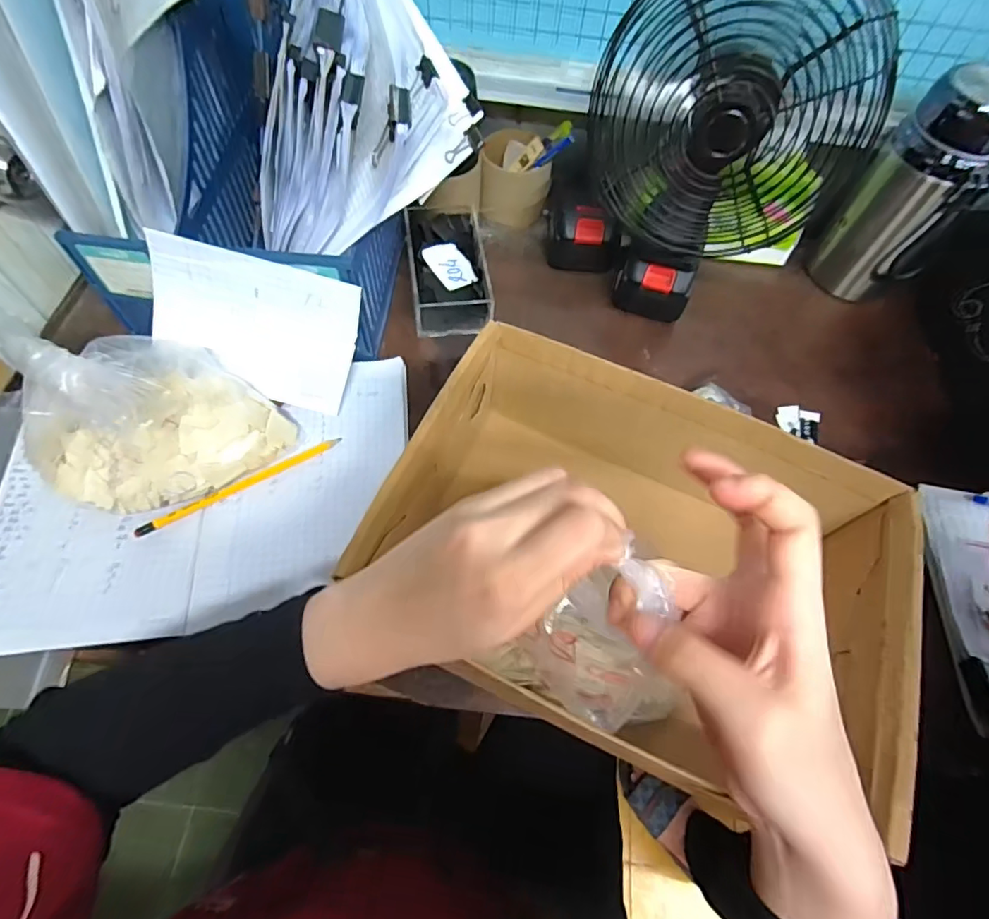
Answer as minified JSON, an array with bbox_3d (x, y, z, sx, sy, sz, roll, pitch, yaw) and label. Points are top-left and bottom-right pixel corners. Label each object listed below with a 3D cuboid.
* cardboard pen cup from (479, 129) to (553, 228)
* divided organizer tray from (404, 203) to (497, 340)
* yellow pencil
[{"bbox_3d":[0.025,-0.331,0.638,0.080,0.067,0.085,3,63,-2],"label":"cardboard pen cup"},{"bbox_3d":[-0.052,-0.208,0.590,0.085,0.044,0.153,-6,63,-7],"label":"divided organizer tray"},{"bbox_3d":[-0.218,0.020,0.467,0.174,0.010,0.011,-29,68,-17],"label":"yellow pencil"}]

